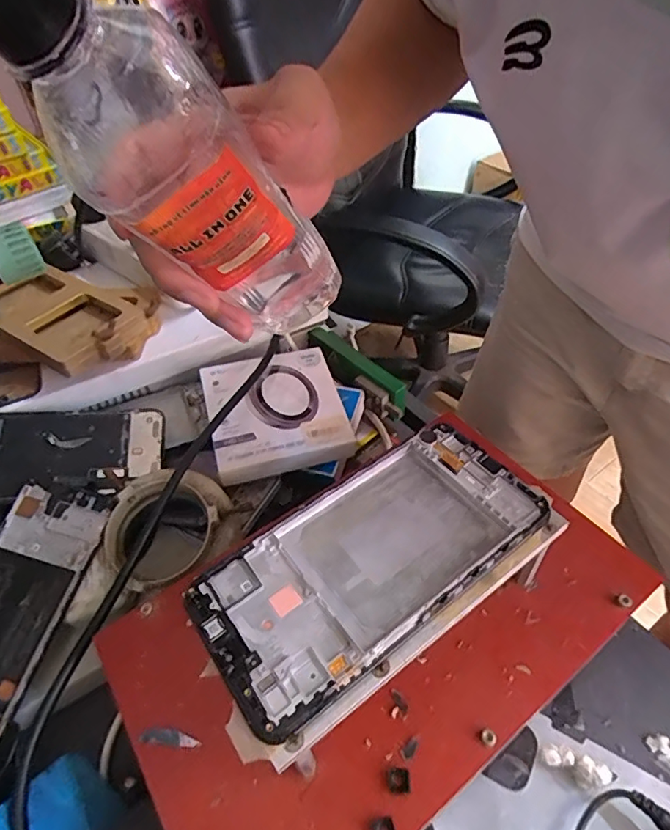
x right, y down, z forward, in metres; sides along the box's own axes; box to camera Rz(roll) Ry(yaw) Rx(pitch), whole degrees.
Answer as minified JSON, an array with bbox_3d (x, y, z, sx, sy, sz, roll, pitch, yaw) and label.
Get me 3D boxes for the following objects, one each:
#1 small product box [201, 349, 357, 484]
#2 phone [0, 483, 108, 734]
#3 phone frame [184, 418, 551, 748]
[{"bbox_3d":[-0.048,-0.006,0.405,0.104,0.027,0.103,-15,47,-8],"label":"small product box"},{"bbox_3d":[-0.199,0.112,0.313,0.069,0.005,0.135,13,64,11],"label":"phone"},{"bbox_3d":[0.018,0.060,0.225,0.155,0.005,0.072,-30,51,-22],"label":"phone frame"}]

